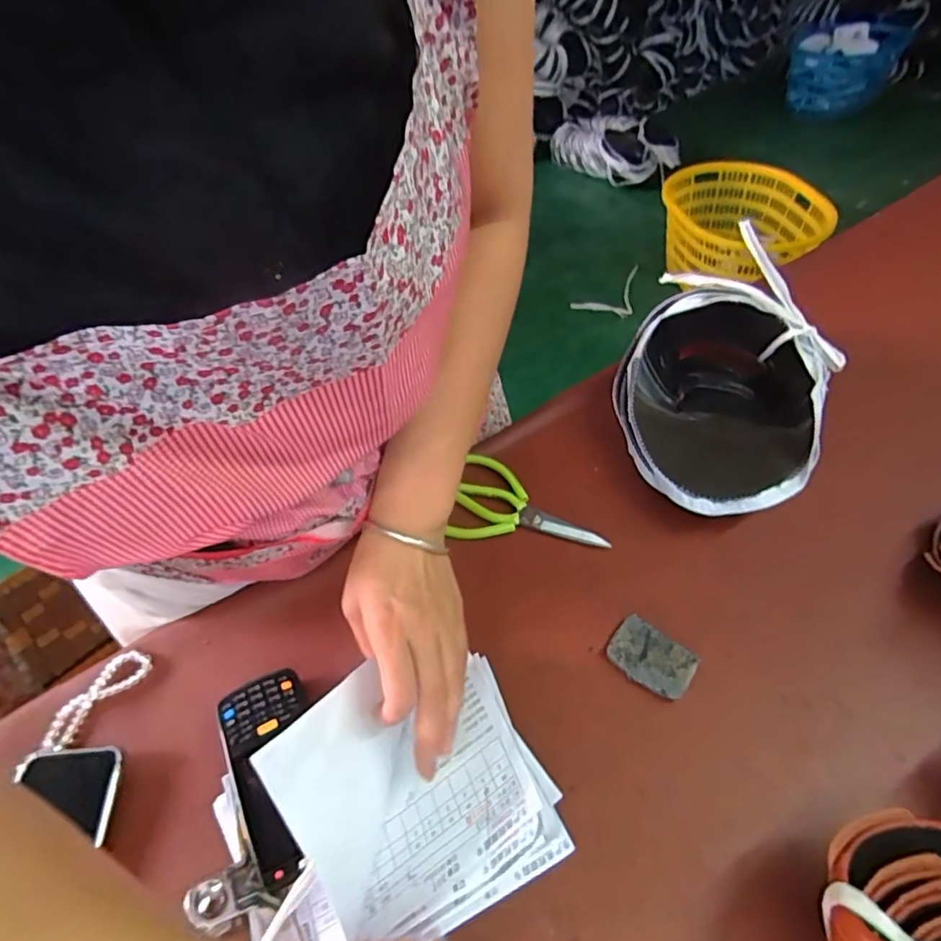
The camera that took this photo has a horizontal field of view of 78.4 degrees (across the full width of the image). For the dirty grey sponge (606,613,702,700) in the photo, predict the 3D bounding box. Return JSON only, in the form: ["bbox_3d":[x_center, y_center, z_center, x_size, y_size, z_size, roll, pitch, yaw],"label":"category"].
[{"bbox_3d":[0.152,0.159,0.487,0.067,0.015,0.047,32,58,26],"label":"dirty grey sponge"}]

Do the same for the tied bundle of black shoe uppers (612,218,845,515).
[{"bbox_3d":[0.258,-0.082,0.615,0.210,0.135,0.282,22,54,21],"label":"tied bundle of black shoe uppers"}]

